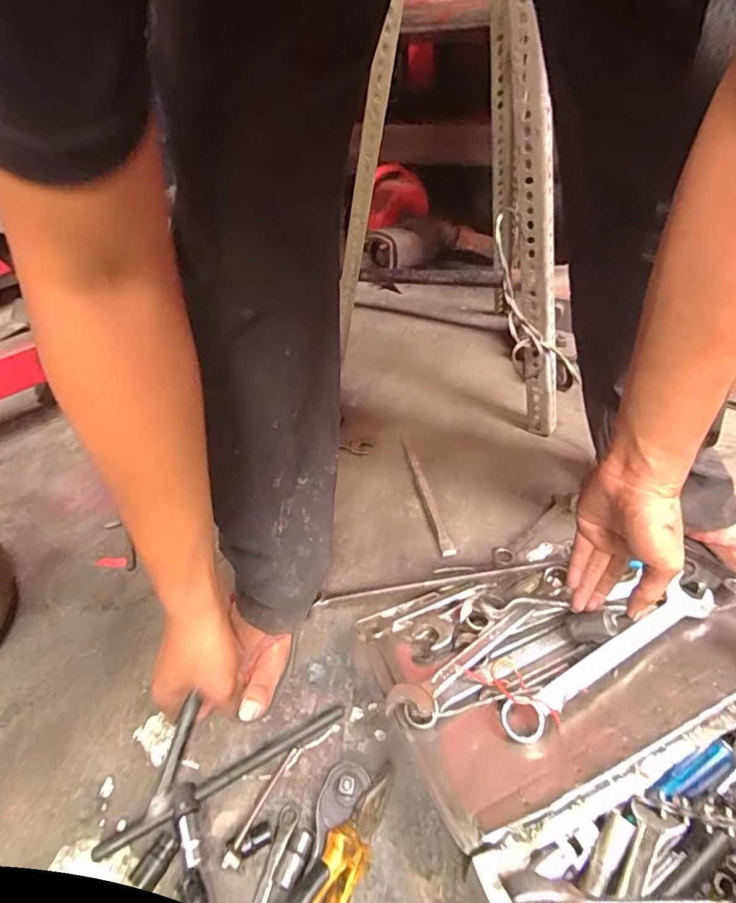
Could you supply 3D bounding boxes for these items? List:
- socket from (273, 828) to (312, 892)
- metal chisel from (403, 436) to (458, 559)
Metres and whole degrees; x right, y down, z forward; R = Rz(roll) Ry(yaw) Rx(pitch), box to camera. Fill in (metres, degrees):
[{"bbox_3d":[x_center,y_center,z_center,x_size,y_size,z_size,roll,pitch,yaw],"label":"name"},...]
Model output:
[{"bbox_3d":[-0.066,0.362,0.431,0.021,0.016,0.044,14,45,20],"label":"socket"},{"bbox_3d":[0.090,0.054,0.764,0.017,0.019,0.263,-9,42,-5],"label":"metal chisel"}]

